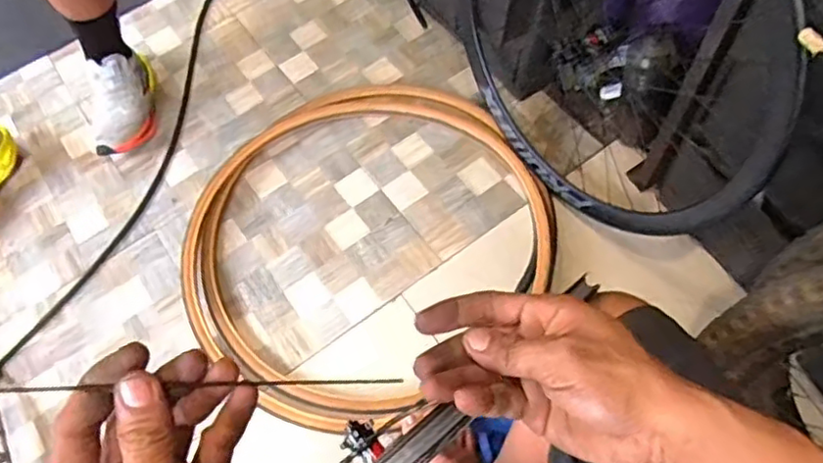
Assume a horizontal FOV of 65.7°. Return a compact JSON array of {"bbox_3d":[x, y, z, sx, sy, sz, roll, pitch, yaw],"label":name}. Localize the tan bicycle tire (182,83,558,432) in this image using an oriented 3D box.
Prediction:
[{"bbox_3d":[-0.101,-0.013,1.211,0.685,0.057,0.631,-1,64,2],"label":"tan bicycle tire"}]

